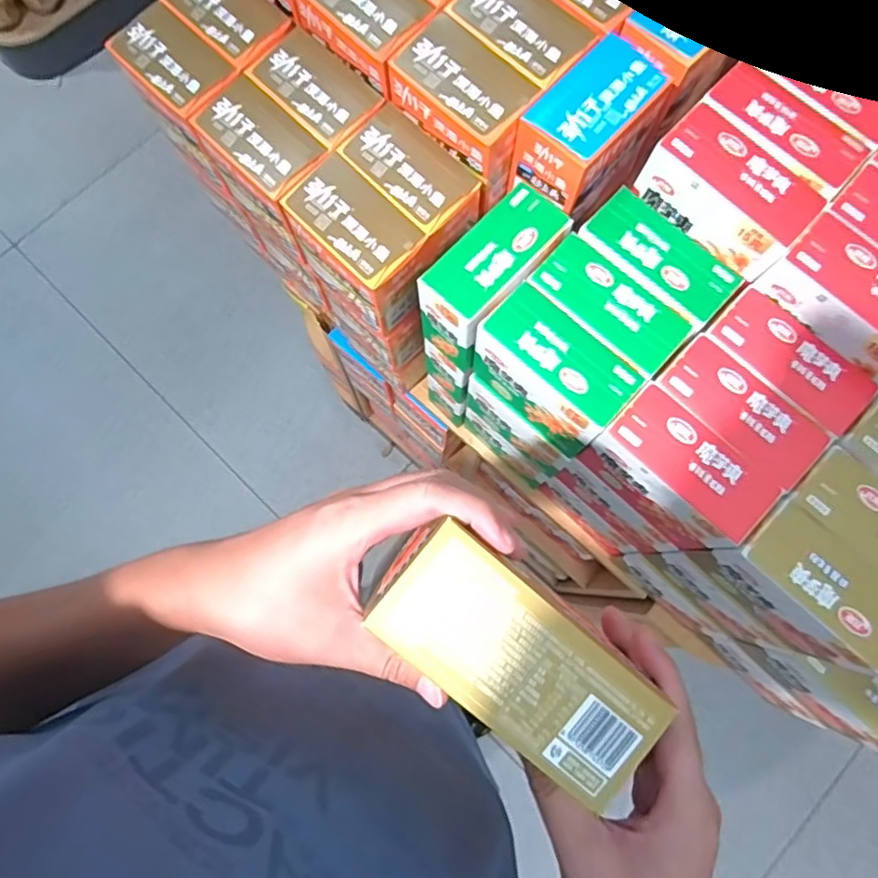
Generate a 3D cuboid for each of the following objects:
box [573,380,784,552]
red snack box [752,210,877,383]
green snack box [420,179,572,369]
[{"bbox_3d":[0.204,0.031,0.544,0.135,0.117,0.060,42,80,9],"label":"box"},{"bbox_3d":[0.340,-0.113,0.497,0.132,0.045,0.062,44,81,9],"label":"red snack box"},{"bbox_3d":[0.050,-0.148,0.574,0.066,0.101,0.142,42,80,9],"label":"green snack box"}]

